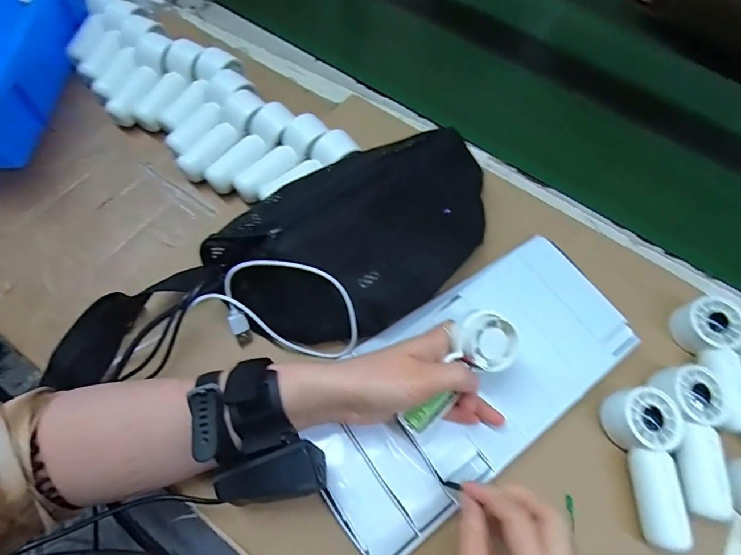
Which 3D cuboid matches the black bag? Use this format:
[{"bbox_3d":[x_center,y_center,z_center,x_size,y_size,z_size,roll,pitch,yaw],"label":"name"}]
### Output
[{"bbox_3d":[0.002,-0.042,0.356,0.259,0.082,0.139,-31,70,-14],"label":"black bag"}]

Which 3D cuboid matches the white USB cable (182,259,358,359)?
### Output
[{"bbox_3d":[-0.078,0.023,0.336,0.133,0.085,0.018,5,31,-2],"label":"white USB cable"}]

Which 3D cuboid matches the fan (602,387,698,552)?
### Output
[{"bbox_3d":[0.221,0.146,0.324,0.053,0.042,0.108,-7,66,-5],"label":"fan"}]

